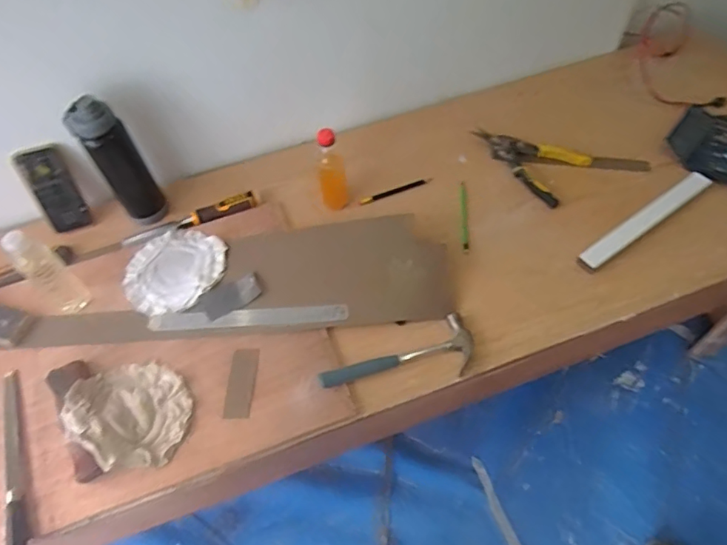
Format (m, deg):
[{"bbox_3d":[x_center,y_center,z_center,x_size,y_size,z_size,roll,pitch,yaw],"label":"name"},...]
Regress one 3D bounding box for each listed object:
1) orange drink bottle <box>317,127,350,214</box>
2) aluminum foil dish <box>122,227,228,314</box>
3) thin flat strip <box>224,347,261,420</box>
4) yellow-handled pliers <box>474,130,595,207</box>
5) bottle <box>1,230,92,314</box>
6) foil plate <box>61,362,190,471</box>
[{"bbox_3d":[-0.060,-0.189,0.977,0.049,0.167,0.063,-22,59,-10],"label":"orange drink bottle"},{"bbox_3d":[-0.346,-0.006,0.971,0.169,0.028,0.182,-1,58,2],"label":"aluminum foil dish"},{"bbox_3d":[-0.192,0.175,0.844,0.042,0.004,0.113,-1,58,3],"label":"thin flat strip"},{"bbox_3d":[0.318,-0.229,1.054,0.217,0.016,0.148,33,65,21],"label":"yellow-handled pliers"},{"bbox_3d":[-0.521,0.006,0.881,0.051,0.201,0.059,35,66,22],"label":"bottle"},{"bbox_3d":[-0.354,0.209,0.807,0.178,0.043,0.161,31,65,20],"label":"foil plate"}]

